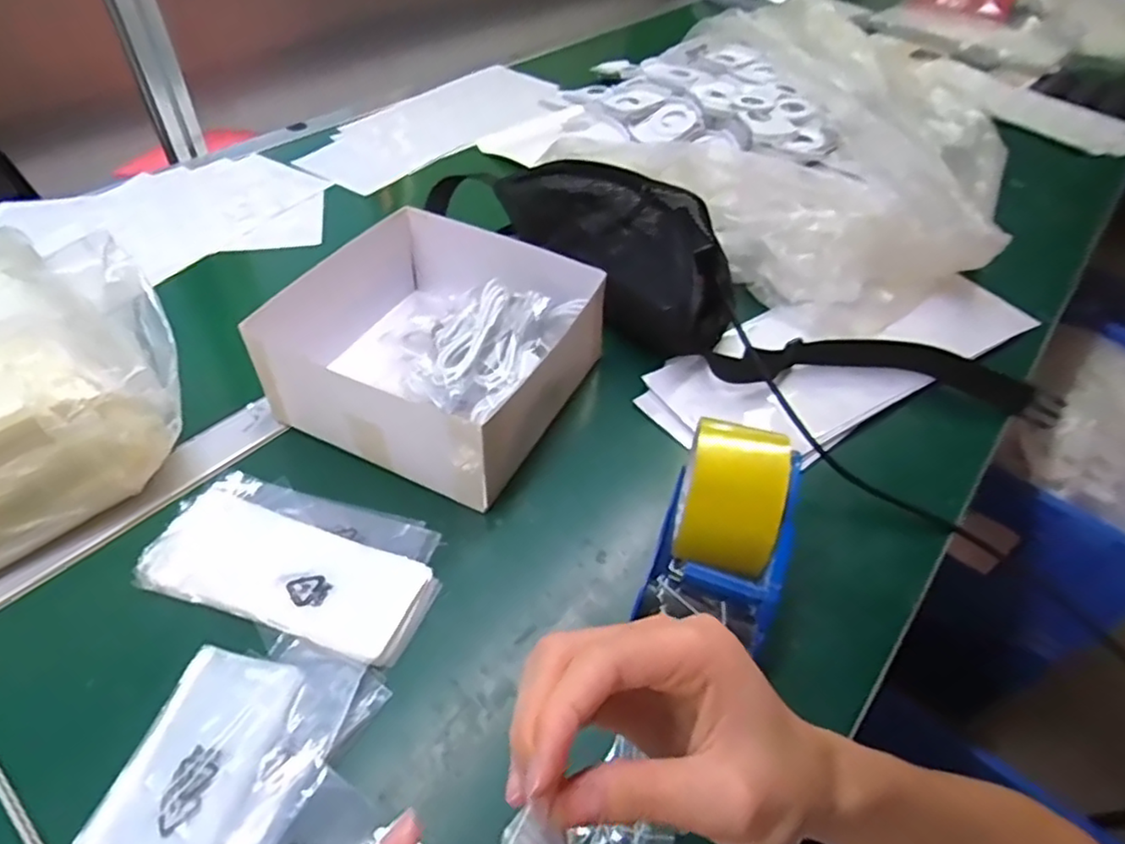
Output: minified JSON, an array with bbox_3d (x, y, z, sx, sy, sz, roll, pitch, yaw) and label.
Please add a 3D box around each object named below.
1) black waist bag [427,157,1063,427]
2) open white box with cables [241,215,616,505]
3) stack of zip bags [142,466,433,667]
[{"bbox_3d":[0.133,-0.137,0.596,0.582,0.096,0.197,23,50,16],"label":"black waist bag"},{"bbox_3d":[-0.103,-0.062,0.523,0.217,0.092,0.207,23,50,16],"label":"open white box with cables"},{"bbox_3d":[-0.175,0.090,0.431,0.184,0.015,0.099,15,48,10],"label":"stack of zip bags"}]

